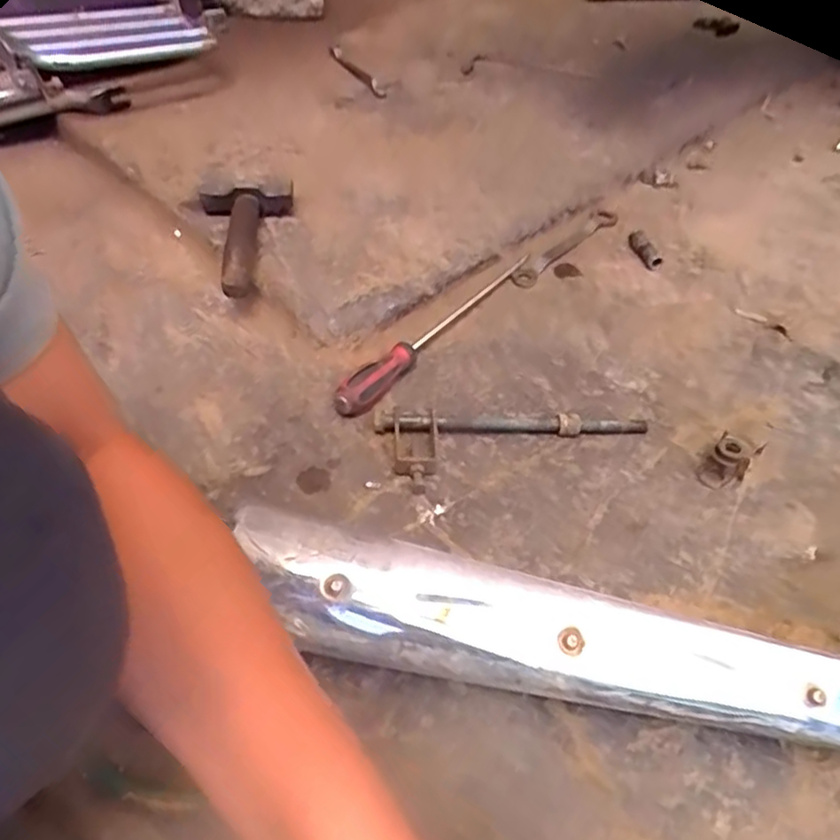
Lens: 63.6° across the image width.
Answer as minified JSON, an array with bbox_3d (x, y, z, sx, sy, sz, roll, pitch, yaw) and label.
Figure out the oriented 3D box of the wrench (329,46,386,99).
[{"bbox_3d":[-0.117,-0.656,1.266,0.042,0.012,0.221,-20,51,-20],"label":"wrench"}]

